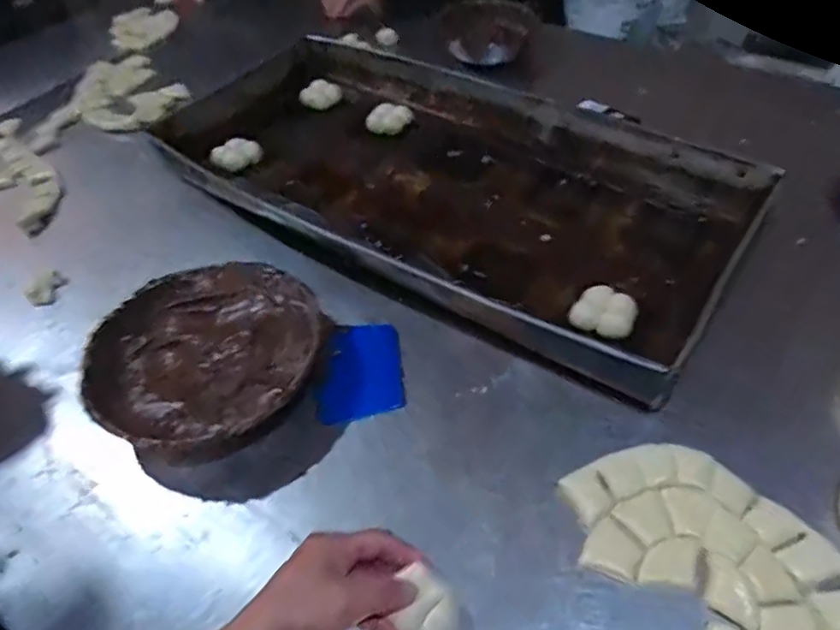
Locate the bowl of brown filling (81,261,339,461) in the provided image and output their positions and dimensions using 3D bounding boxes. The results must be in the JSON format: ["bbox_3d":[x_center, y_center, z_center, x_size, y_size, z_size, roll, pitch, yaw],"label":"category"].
[{"bbox_3d":[-0.232,0.042,0.659,0.235,0.068,0.256,-2,48,3],"label":"bowl of brown filling"}]

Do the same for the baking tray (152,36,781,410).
[{"bbox_3d":[0.030,-0.205,0.835,0.792,0.076,0.393,26,55,25],"label":"baking tray"}]

